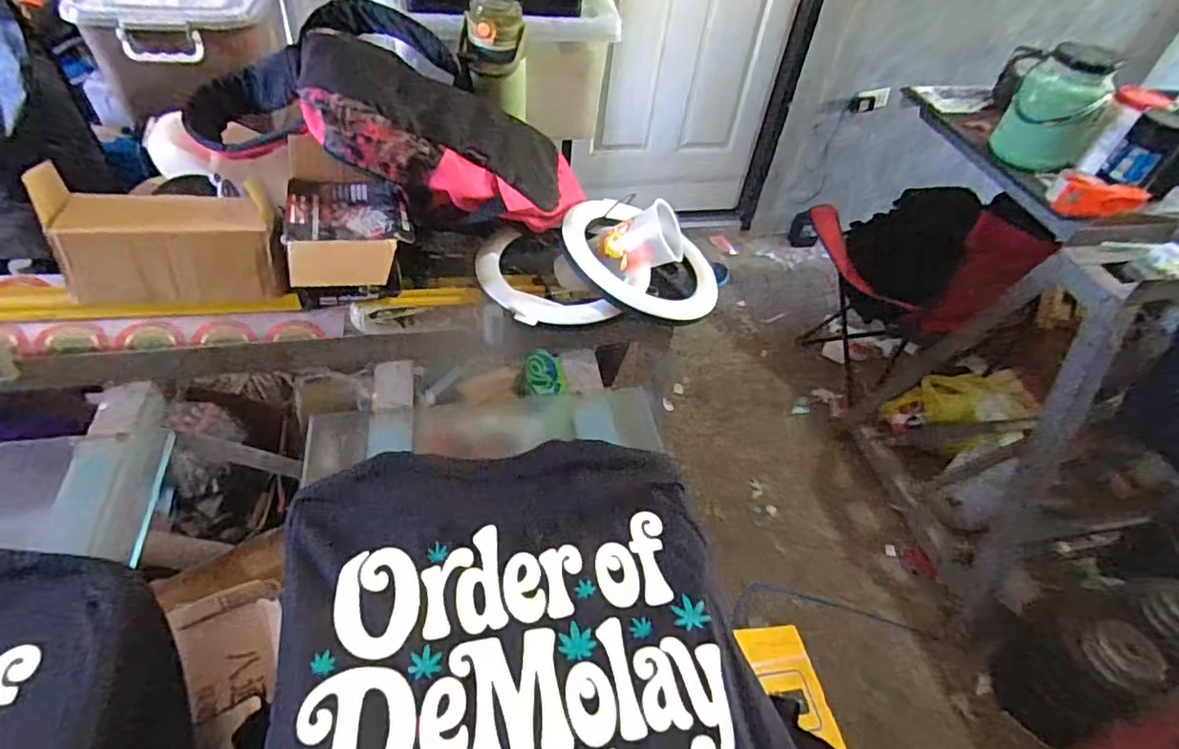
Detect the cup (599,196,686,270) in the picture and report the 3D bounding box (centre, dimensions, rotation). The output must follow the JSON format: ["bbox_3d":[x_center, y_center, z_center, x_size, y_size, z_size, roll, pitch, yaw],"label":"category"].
[{"bbox_3d":[0.072,-0.183,0.864,0.111,0.086,0.078,-16,84,25],"label":"cup"}]

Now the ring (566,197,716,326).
[{"bbox_3d":[0.069,-0.162,0.862,0.242,0.045,0.194,44,54,5],"label":"ring"}]

